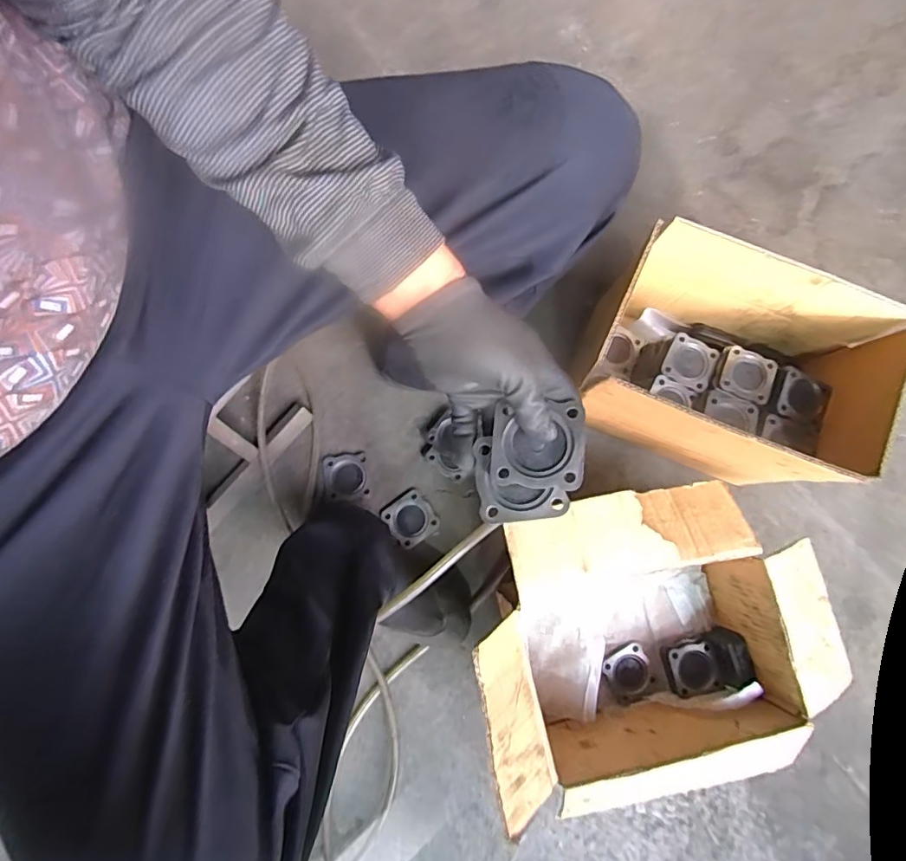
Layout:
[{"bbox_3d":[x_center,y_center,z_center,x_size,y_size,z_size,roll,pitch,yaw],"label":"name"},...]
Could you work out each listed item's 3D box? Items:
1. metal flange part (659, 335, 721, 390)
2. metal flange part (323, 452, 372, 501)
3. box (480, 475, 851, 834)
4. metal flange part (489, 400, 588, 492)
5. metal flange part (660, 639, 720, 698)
[{"bbox_3d":[0.329,-0.093,0.724,0.068,0.009,0.066,26,79,1],"label":"metal flange part"},{"bbox_3d":[-0.158,0.068,0.776,0.062,0.007,0.066,-8,80,-9],"label":"metal flange part"},{"bbox_3d":[0.254,0.265,0.671,0.475,0.231,0.368,-9,80,-6],"label":"box"},{"bbox_3d":[0.065,0.012,0.402,0.067,0.014,0.063,3,78,0],"label":"metal flange part"},{"bbox_3d":[0.337,0.337,0.749,0.064,0.024,0.066,-12,78,-4],"label":"metal flange part"}]

